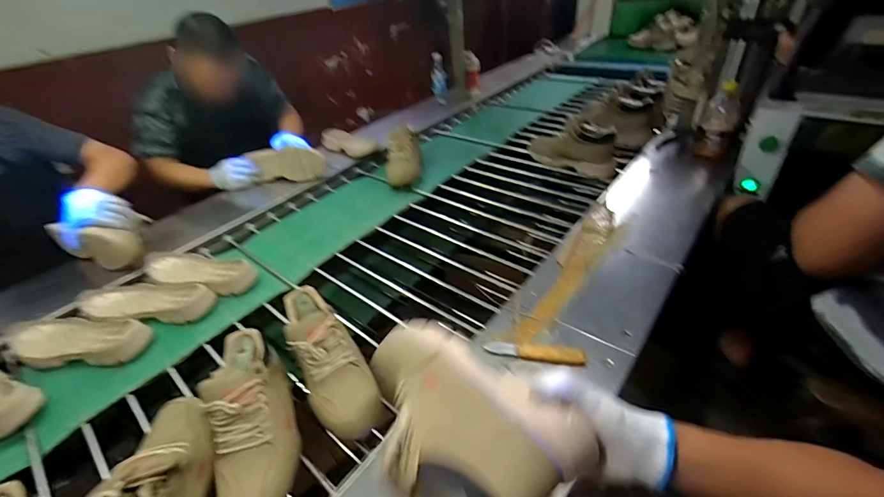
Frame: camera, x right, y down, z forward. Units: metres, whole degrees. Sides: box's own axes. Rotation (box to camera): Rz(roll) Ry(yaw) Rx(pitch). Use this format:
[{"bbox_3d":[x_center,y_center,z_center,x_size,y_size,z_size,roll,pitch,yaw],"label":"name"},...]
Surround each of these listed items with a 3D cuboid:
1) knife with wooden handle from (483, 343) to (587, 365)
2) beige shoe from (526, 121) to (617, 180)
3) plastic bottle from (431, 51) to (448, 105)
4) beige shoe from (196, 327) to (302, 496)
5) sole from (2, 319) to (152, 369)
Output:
[{"bbox_3d":[0.154,0.172,0.639,0.159,0.016,0.026,5,39,13],"label":"knife with wooden handle"},{"bbox_3d":[0.386,-0.324,1.192,0.098,0.126,0.289,-34,46,-31],"label":"beige shoe"},{"bbox_3d":[-0.012,-0.769,1.769,0.073,0.234,0.067,-5,38,2],"label":"plastic bottle"},{"bbox_3d":[-0.281,0.248,0.568,0.102,0.095,0.289,-16,57,-11],"label":"beige shoe"},{"bbox_3d":[-0.743,0.196,0.784,0.286,0.059,0.112,-2,37,7],"label":"sole"}]

